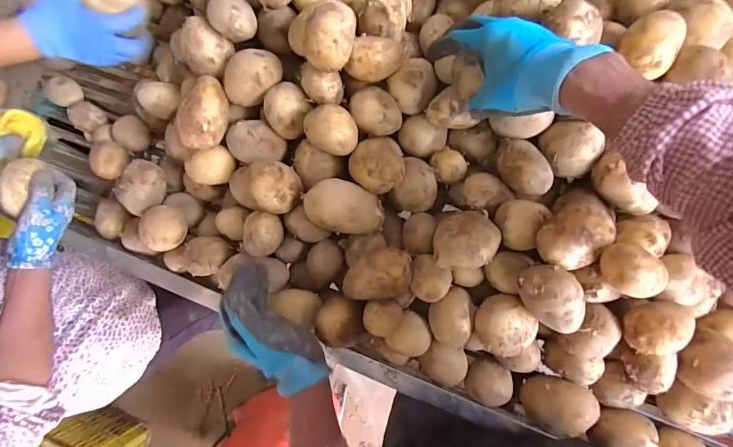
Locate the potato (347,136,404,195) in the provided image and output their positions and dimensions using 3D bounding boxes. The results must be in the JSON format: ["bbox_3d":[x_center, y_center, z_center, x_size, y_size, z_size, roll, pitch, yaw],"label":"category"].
[{"bbox_3d":[0.015,-0.071,0.483,0.066,0.047,0.064,-1,83,6],"label":"potato"}]

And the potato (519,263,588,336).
[{"bbox_3d":[0.209,0.082,0.428,0.057,0.042,0.084,-32,81,2],"label":"potato"}]

